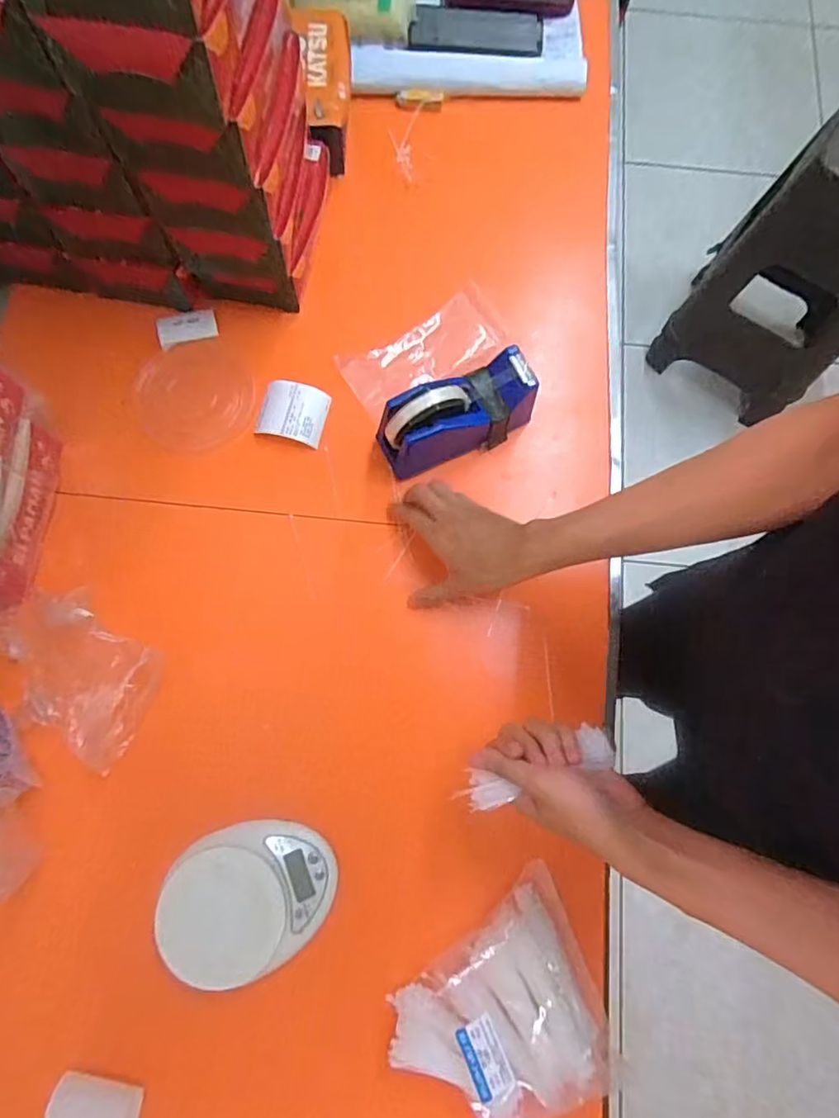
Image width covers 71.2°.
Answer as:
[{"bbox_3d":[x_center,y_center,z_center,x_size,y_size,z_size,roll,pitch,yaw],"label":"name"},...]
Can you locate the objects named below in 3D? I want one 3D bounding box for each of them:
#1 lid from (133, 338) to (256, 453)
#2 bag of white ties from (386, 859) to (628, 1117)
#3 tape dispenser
[{"bbox_3d":[-0.239,-0.177,0.624,0.120,0.014,0.122,0,77,-2],"label":"lid"},{"bbox_3d":[0.066,0.370,0.473,0.165,0.053,0.161,-20,78,-6],"label":"bag of white ties"},{"bbox_3d":[0.039,-0.149,0.584,0.159,0.100,0.058,-29,79,-8],"label":"tape dispenser"}]

